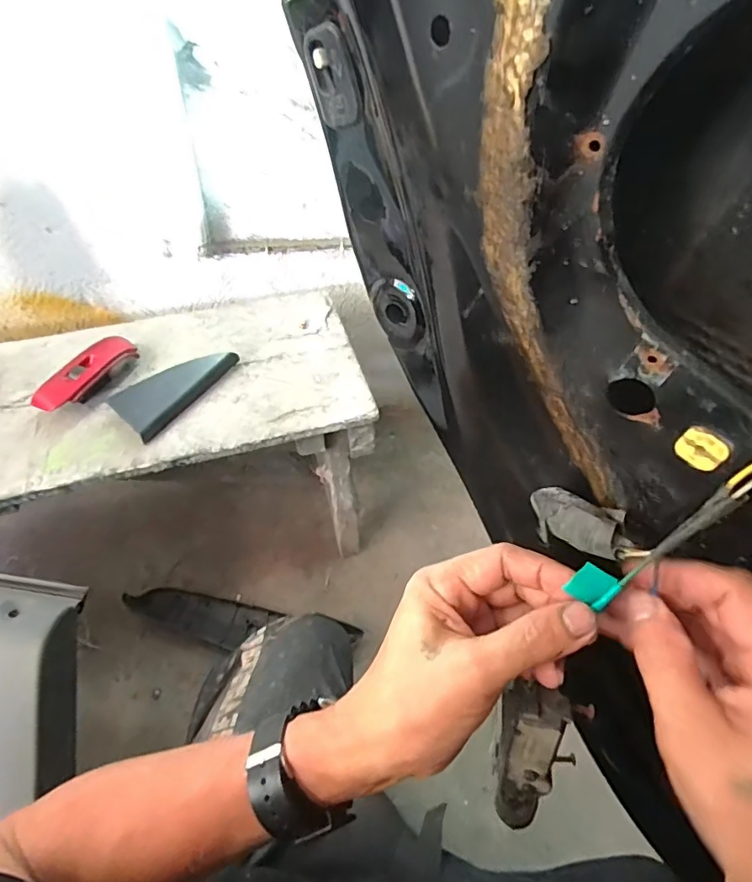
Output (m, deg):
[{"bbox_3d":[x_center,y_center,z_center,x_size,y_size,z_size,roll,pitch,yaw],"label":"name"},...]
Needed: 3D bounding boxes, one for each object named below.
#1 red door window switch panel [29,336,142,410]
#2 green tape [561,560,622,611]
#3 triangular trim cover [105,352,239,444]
[{"bbox_3d":[-0.412,-0.095,0.741,0.059,0.039,0.153,23,51,15],"label":"red door window switch panel"},{"bbox_3d":[0.099,0.066,0.236,0.017,0.017,0.004,35,15,12],"label":"green tape"},{"bbox_3d":[-0.291,-0.082,0.737,0.090,0.022,0.176,28,52,18],"label":"triangular trim cover"}]

